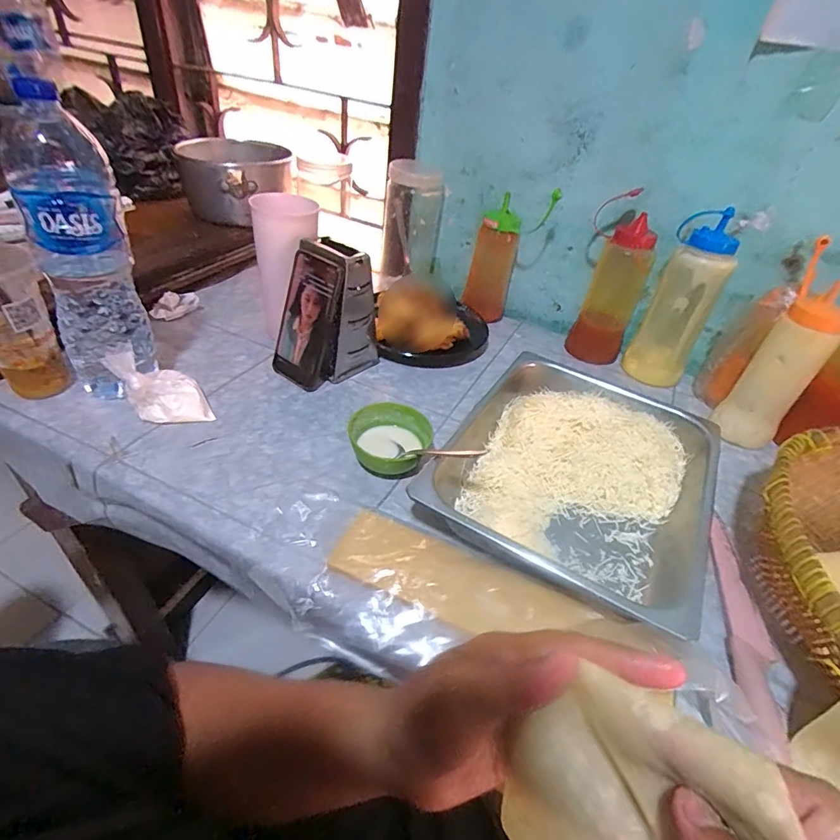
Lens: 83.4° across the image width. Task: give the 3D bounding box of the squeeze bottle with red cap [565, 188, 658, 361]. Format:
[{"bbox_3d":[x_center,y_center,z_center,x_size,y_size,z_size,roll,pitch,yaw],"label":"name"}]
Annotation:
[{"bbox_3d":[0.295,-0.203,0.735,0.093,0.219,0.068,23,42,17],"label":"squeeze bottle with red cap"}]

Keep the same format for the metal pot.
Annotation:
[{"bbox_3d":[-0.320,-0.418,0.837,0.183,0.095,0.213,-10,43,-21],"label":"metal pot"}]

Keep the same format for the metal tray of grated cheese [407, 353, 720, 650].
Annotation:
[{"bbox_3d":[0.181,0.056,0.526,0.273,0.065,0.322,25,42,19],"label":"metal tray of grated cheese"}]

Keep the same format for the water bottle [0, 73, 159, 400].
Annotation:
[{"bbox_3d":[-0.357,-0.166,0.500,0.093,0.299,0.111,-22,48,-31],"label":"water bottle"}]

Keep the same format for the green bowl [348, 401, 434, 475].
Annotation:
[{"bbox_3d":[-0.036,0.020,0.539,0.086,0.040,0.090,5,40,-4],"label":"green bowl"}]

